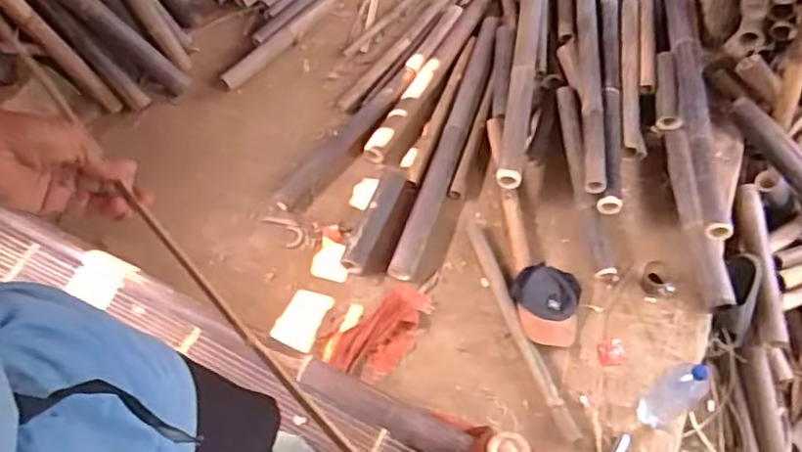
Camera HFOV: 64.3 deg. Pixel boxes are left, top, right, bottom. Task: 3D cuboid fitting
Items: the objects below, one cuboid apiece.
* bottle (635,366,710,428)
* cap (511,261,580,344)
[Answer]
[{"bbox_3d":[0.644,0.404,1.518,0.089,0.313,0.097,-1,60,1],"label":"bottle"},{"bbox_3d":[0.401,0.215,1.765,0.191,0.084,0.220,7,61,6],"label":"cap"}]

